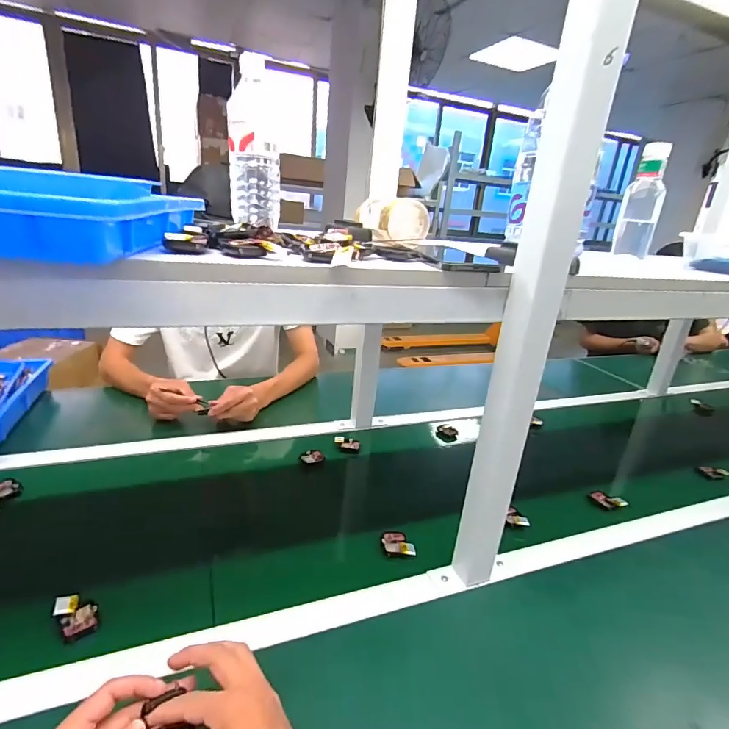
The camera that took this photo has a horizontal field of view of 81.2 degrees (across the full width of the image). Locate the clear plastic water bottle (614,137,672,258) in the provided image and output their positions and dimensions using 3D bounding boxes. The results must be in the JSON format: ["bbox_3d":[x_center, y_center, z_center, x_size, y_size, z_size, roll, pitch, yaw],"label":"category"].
[{"bbox_3d":[0.516,-0.301,0.790,0.065,0.185,0.054,18,24,29],"label":"clear plastic water bottle"}]

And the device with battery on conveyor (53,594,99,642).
[{"bbox_3d":[-0.330,0.286,0.488,0.053,0.022,0.036,21,26,36],"label":"device with battery on conveyor"}]

